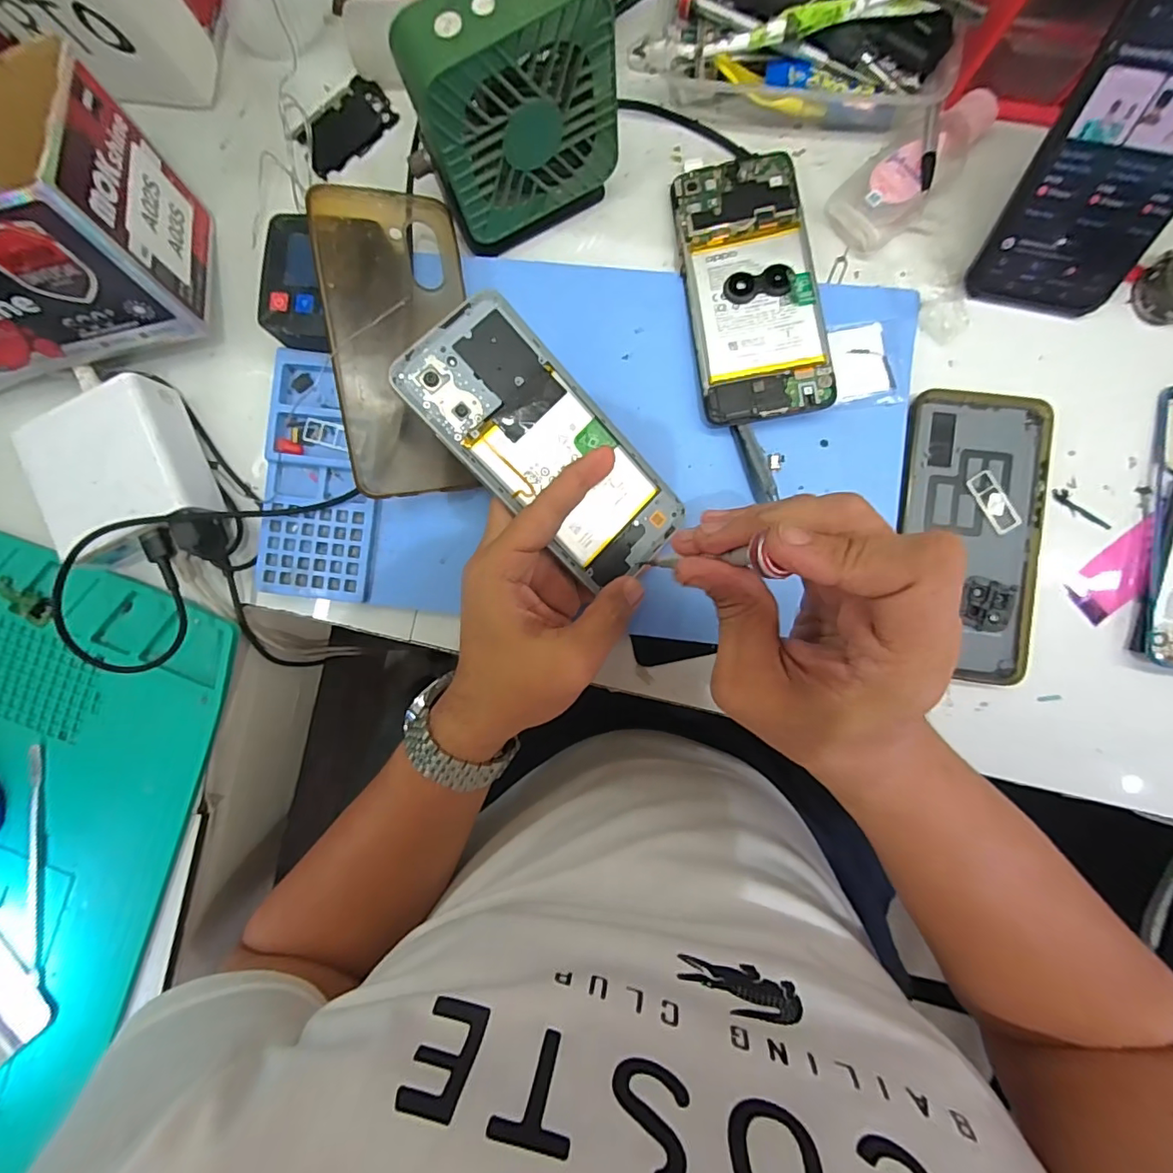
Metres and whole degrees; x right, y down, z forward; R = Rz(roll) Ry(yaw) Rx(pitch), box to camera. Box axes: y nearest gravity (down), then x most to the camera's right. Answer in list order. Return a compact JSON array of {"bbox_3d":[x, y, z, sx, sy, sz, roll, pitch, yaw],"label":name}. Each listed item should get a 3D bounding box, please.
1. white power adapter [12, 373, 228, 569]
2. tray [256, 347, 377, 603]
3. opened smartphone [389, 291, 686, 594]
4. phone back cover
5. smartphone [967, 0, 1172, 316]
[{"bbox_3d":[-0.283,-0.068,0.326,0.086,0.043,0.089,-22,89,4],"label":"white power adapter"},{"bbox_3d":[-0.163,-0.068,0.332,0.069,0.018,0.149,4,90,4],"label":"tray"},{"bbox_3d":[-0.020,-0.074,0.286,0.161,0.004,0.075,44,78,-13],"label":"opened smartphone"},{"bbox_3d":[0.225,-0.030,0.315,0.079,0.009,0.167,6,90,4],"label":"phone back cover"},{"bbox_3d":[0.271,-0.224,0.257,0.080,0.167,0.007,14,48,4],"label":"smartphone"}]

